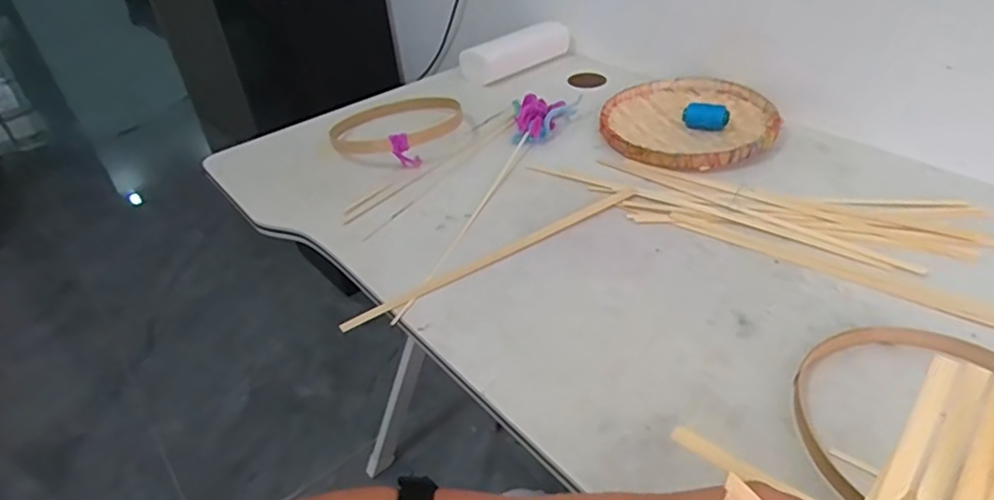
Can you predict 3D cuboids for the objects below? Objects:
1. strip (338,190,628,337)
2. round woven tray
[{"bbox_3d":[0.007,0.000,0.585,0.342,0.007,0.017,-27,43,-23],"label":"strip"},{"bbox_3d":[0.241,-0.167,0.757,0.210,0.022,0.219,-4,39,3],"label":"round woven tray"}]

